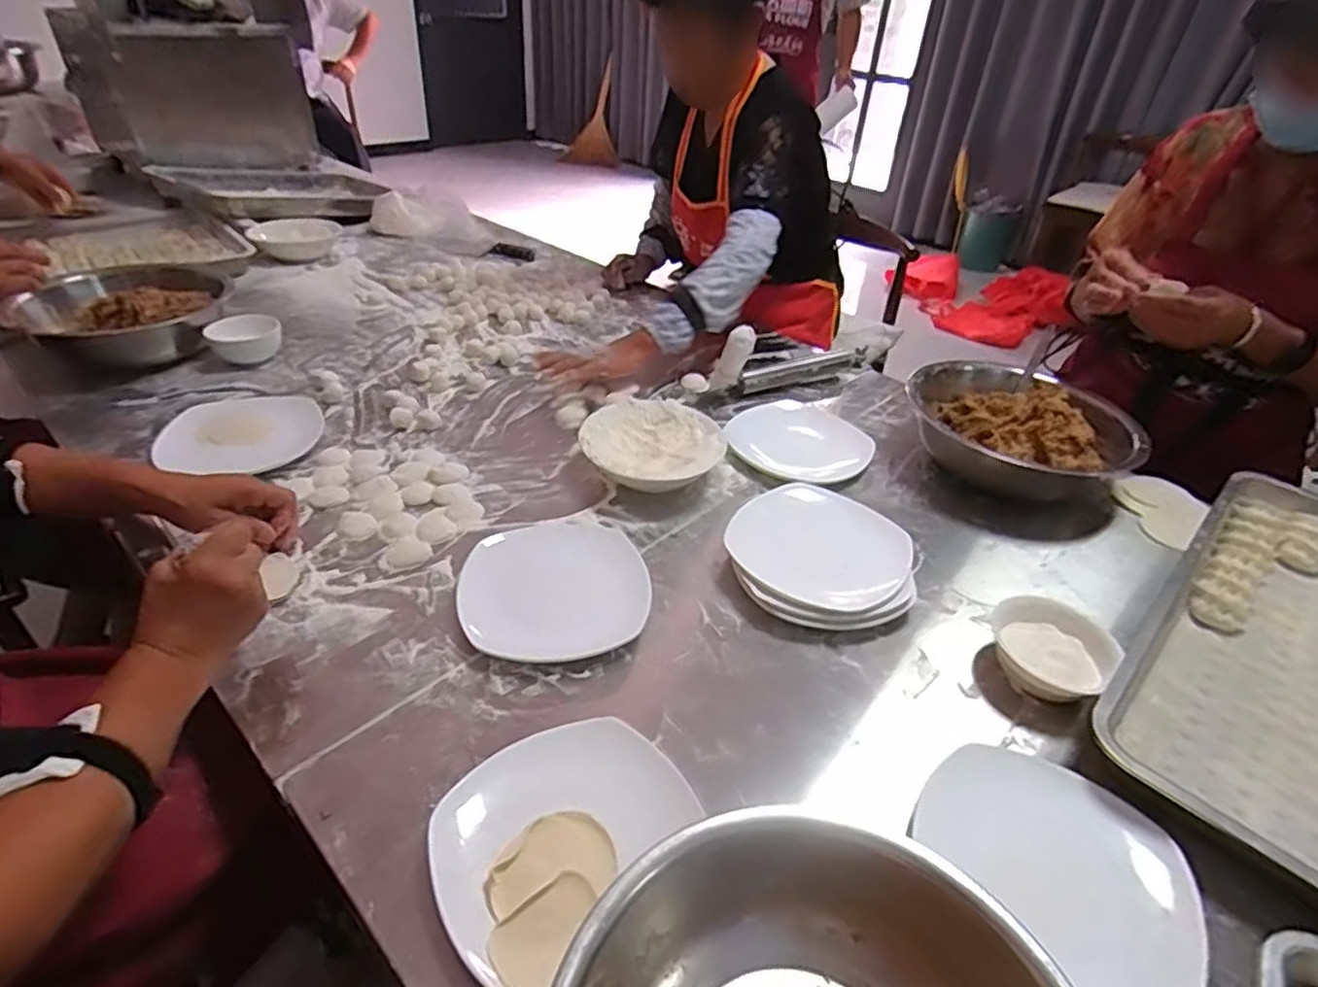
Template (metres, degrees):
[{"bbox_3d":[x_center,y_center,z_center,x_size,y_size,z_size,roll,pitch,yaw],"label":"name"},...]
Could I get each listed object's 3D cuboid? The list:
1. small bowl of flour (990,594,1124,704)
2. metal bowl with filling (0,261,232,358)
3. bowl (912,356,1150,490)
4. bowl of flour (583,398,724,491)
[{"bbox_3d":[0.356,0.145,0.638,0.101,0.048,0.084,28,43,29],"label":"small bowl of flour"},{"bbox_3d":[-0.817,-0.279,1.071,0.285,0.087,0.248,22,40,22],"label":"metal bowl with filling"},{"bbox_3d":[0.466,-0.083,0.921,0.237,0.096,0.233,3,36,-1],"label":"bowl"},{"bbox_3d":[-0.007,-0.051,0.852,0.166,0.059,0.179,3,36,-2],"label":"bowl of flour"}]

